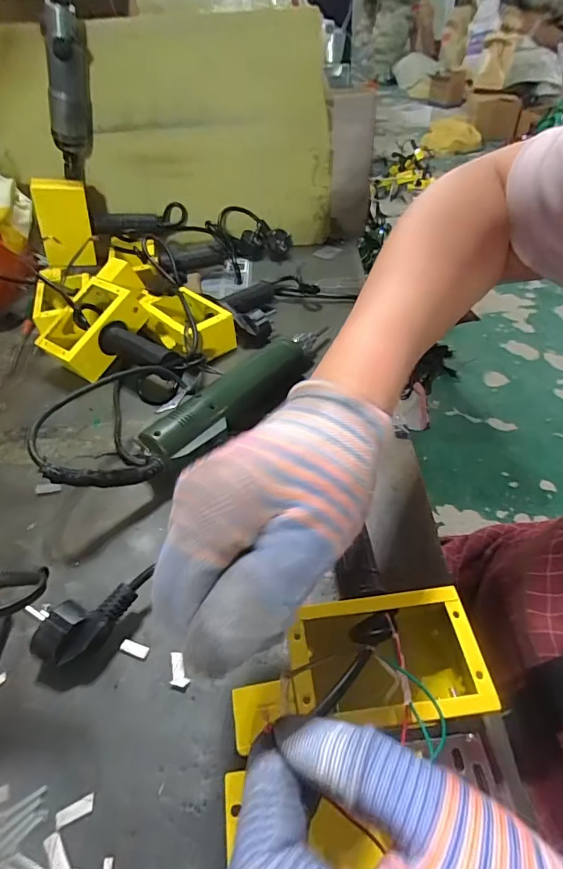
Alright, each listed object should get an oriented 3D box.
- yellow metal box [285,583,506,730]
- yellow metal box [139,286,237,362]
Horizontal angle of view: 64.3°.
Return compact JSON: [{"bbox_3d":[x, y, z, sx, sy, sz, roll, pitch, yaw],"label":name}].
[{"bbox_3d":[0.057,0.127,0.248,0.098,0.045,0.062,-6,45,-1],"label":"yellow metal box"},{"bbox_3d":[-0.106,-0.125,0.501,0.069,0.041,0.122,-33,51,-25],"label":"yellow metal box"}]

